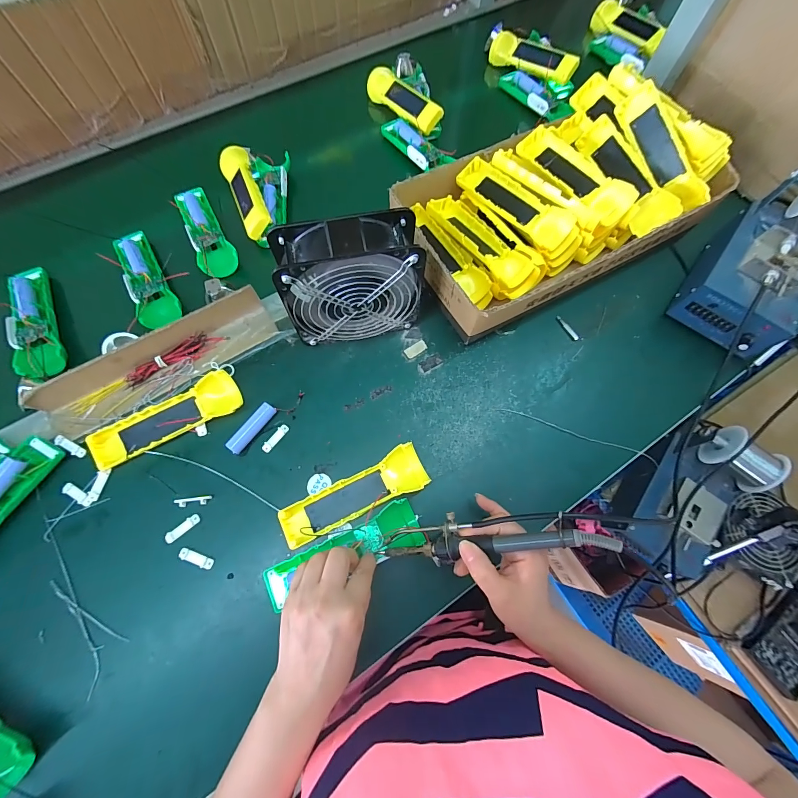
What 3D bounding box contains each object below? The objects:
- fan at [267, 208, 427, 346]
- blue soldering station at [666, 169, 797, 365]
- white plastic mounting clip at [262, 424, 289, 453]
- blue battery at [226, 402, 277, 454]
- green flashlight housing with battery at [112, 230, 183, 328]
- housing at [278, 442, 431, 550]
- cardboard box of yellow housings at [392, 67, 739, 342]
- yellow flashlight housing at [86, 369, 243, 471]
[{"bbox_3d":[-0.049,-0.129,0.397,0.154,0.145,0.068,-12,74,-6],"label":"fan"},{"bbox_3d":[0.468,-0.164,0.419,0.220,0.128,0.145,-42,79,-13],"label":"blue soldering station"},{"bbox_3d":[-0.147,0.047,0.413,0.011,0.004,0.039,35,75,9],"label":"white plastic mounting clip"},{"bbox_3d":[-0.172,0.034,0.409,0.018,0.016,0.066,37,75,9],"label":"blue battery"},{"bbox_3d":[-0.344,-0.164,0.470,0.048,0.027,0.149,-32,76,-11],"label":"green flashlight housing with battery"},{"bbox_3d":[-0.046,0.107,0.384,0.161,0.024,0.047,-27,76,-10],"label":"housing"},{"bbox_3d":[0.209,-0.262,0.460,0.410,0.111,0.224,-30,75,-11],"label":"cardboard box of yellow housings"},{"bbox_3d":[-0.266,0.025,0.400,0.163,0.025,0.047,-27,76,-10],"label":"yellow flashlight housing"}]

